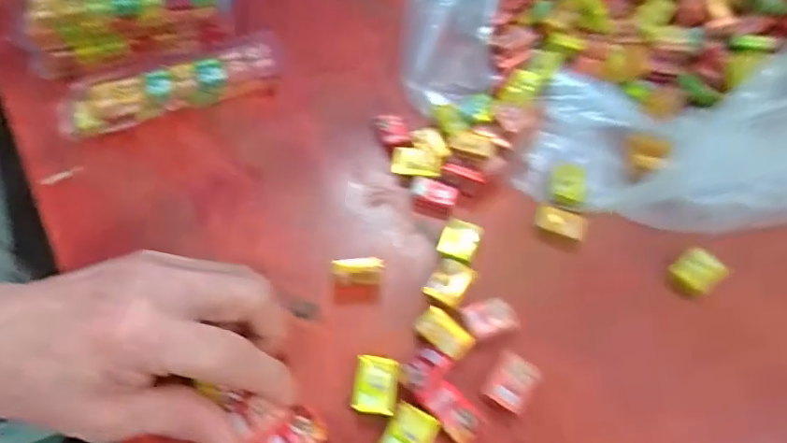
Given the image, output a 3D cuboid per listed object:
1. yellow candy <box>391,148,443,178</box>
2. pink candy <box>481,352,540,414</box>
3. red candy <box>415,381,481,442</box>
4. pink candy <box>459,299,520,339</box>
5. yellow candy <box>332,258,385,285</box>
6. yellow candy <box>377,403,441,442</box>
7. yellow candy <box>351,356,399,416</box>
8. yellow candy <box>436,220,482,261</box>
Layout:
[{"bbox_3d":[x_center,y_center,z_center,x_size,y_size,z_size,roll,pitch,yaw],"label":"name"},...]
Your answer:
[{"bbox_3d":[0.014,-0.036,0.324,0.032,0.008,0.016,15,56,10],"label":"yellow candy"},{"bbox_3d":[0.055,0.075,0.247,0.019,0.005,0.026,30,60,19],"label":"pink candy"},{"bbox_3d":[0.025,0.085,0.239,0.017,0.004,0.029,-38,63,-23],"label":"red candy"},{"bbox_3d":[0.048,0.047,0.264,0.026,0.005,0.019,-15,57,-11],"label":"pink candy"},{"bbox_3d":[-0.019,0.027,0.282,0.027,0.011,0.012,2,55,1],"label":"yellow candy"},{"bbox_3d":[0.006,0.095,0.233,0.021,0.004,0.026,25,59,16],"label":"yellow candy"},{"bbox_3d":[-0.009,0.076,0.248,0.020,0.004,0.026,5,55,3],"label":"yellow candy"},{"bbox_3d":[0.037,0.010,0.296,0.021,0.005,0.024,22,58,14],"label":"yellow candy"}]

